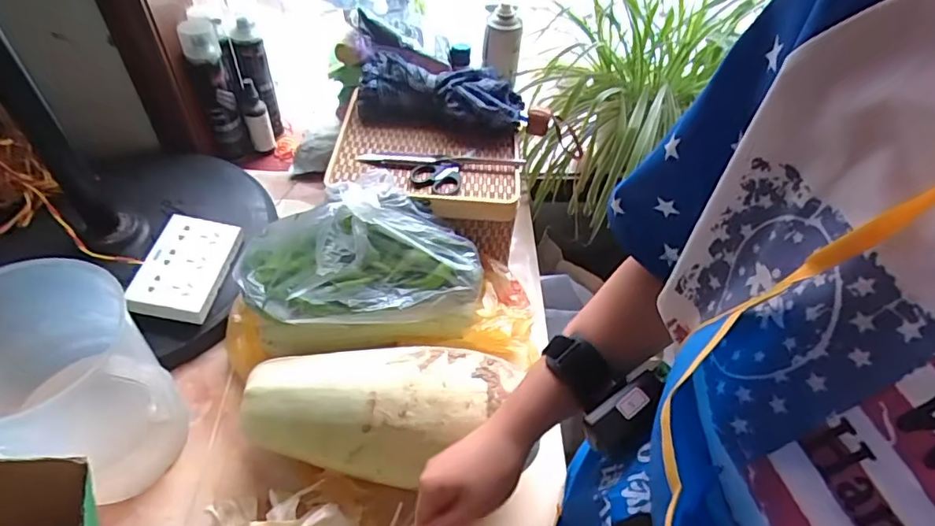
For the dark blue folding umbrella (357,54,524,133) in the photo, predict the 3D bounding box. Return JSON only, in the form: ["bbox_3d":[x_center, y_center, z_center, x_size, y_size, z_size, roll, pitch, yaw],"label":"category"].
[{"bbox_3d":[-0.038,-0.224,0.728,0.218,0.069,0.069,10,48,4],"label":"dark blue folding umbrella"}]

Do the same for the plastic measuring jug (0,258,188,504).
[{"bbox_3d":[-0.374,0.118,0.507,0.156,0.202,0.135,-24,54,-24],"label":"plastic measuring jug"}]

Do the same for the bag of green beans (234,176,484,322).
[{"bbox_3d":[-0.121,-0.020,0.604,0.258,0.122,0.134,-9,50,-12],"label":"bag of green beans"}]

